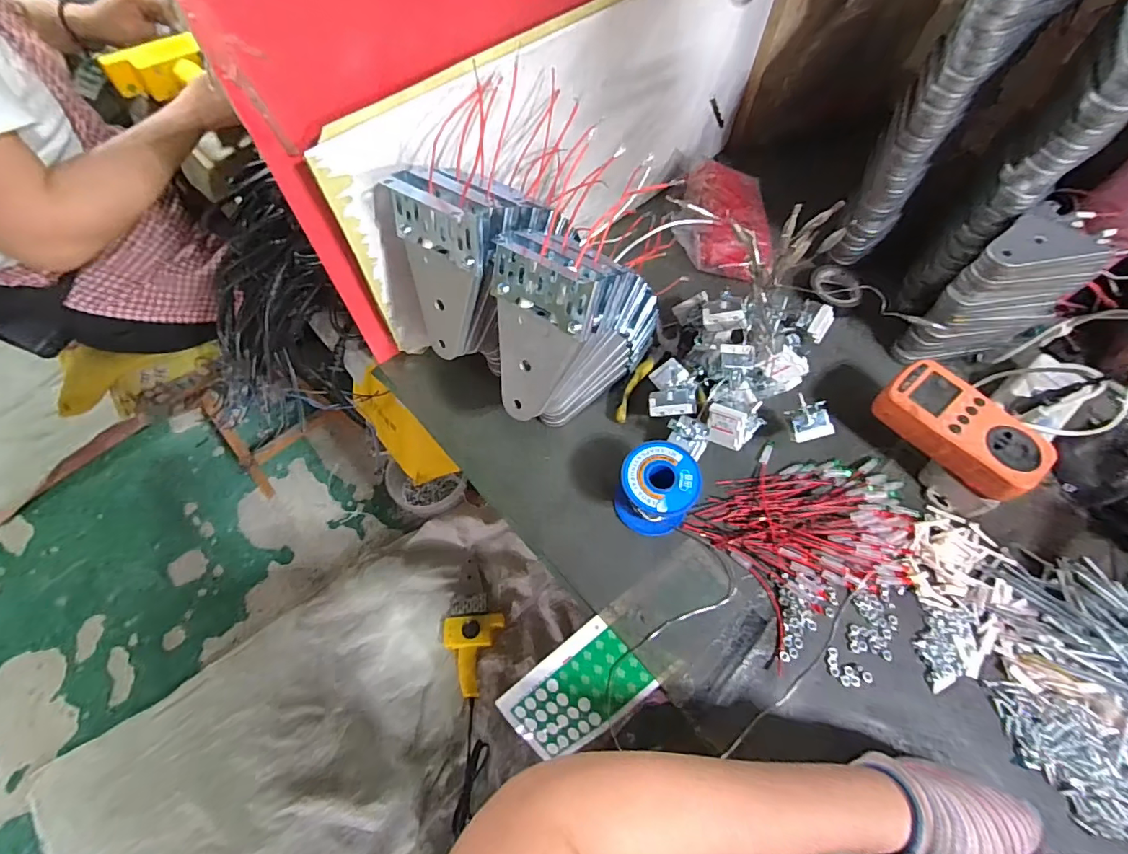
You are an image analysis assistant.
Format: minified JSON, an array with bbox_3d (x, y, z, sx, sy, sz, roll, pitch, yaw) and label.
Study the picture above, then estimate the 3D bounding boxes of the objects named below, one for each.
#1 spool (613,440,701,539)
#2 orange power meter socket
[{"bbox_3d":[0.079,0.056,0.428,0.061,0.066,0.060,1,62,-1],"label":"spool"},{"bbox_3d":[0.348,-0.001,0.438,0.069,0.039,0.128,-41,71,-20],"label":"orange power meter socket"}]

